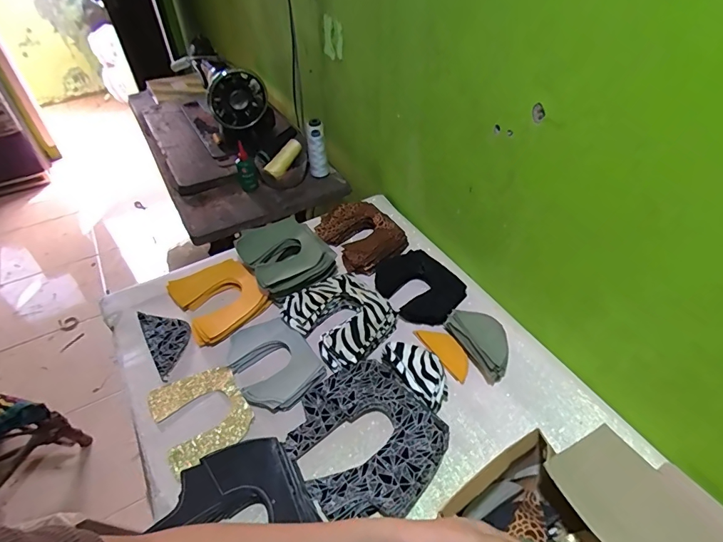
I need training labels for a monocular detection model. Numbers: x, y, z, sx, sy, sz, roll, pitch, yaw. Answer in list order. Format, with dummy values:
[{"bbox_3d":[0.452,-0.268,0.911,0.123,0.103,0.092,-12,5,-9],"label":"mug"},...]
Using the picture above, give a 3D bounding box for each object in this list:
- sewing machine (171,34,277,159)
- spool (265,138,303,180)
[{"bbox_3d":[-0.382,-0.474,1.134,0.161,0.206,0.357,-26,50,-23],"label":"sewing machine"},{"bbox_3d":[-0.181,-0.272,1.021,0.031,0.039,0.114,26,70,24],"label":"spool"}]

